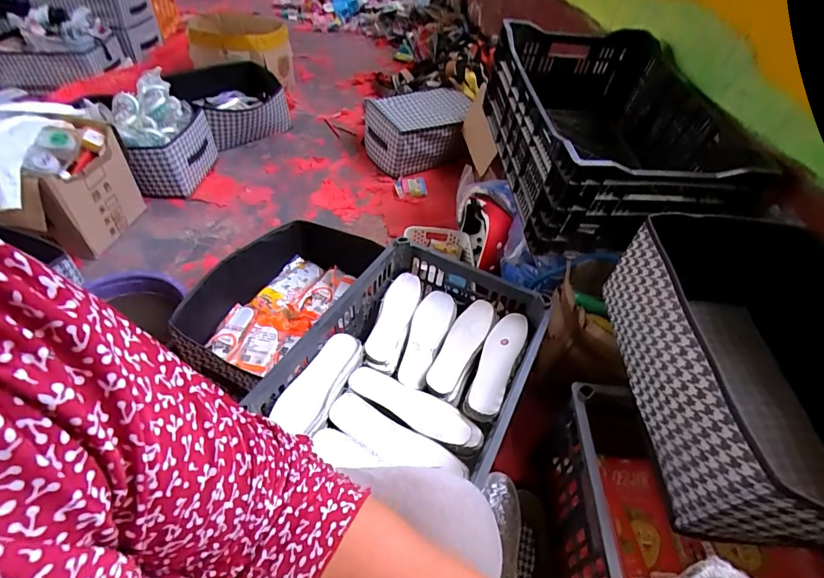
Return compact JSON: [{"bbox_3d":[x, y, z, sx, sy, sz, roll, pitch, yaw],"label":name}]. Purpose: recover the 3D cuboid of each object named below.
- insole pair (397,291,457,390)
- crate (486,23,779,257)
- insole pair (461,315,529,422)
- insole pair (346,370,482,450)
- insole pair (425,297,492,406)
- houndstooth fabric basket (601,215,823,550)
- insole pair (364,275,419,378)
[{"bbox_3d":[0.028,0.090,0.811,0.072,0.011,0.226,16,49,10],"label":"insole pair"},{"bbox_3d":[0.448,-0.348,0.974,0.444,0.262,0.555,-1,48,-5],"label":"crate"},{"bbox_3d":[0.153,0.137,0.762,0.062,0.037,0.227,20,50,14],"label":"insole pair"},{"bbox_3d":[0.004,0.195,0.698,0.233,0.021,0.075,21,50,14],"label":"insole pair"},{"bbox_3d":[0.092,0.105,0.789,0.067,0.019,0.221,23,51,16],"label":"insole pair"},{"bbox_3d":[0.507,0.124,0.595,0.333,0.199,0.428,4,48,0],"label":"houndstooth fabric basket"},{"bbox_3d":[-0.035,0.056,0.823,0.064,0.019,0.231,13,48,7],"label":"insole pair"}]

